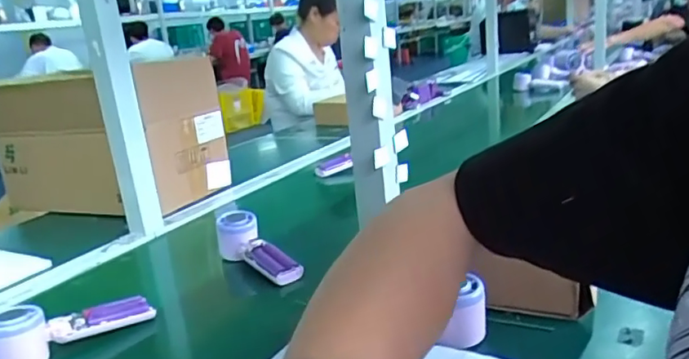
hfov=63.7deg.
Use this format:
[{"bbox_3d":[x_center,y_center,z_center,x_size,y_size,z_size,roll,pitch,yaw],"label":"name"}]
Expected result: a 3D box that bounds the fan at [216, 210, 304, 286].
[{"bbox_3d":[-0.118,0.102,0.756,0.052,0.049,0.158,-16,34,-39],"label":"fan"}]

